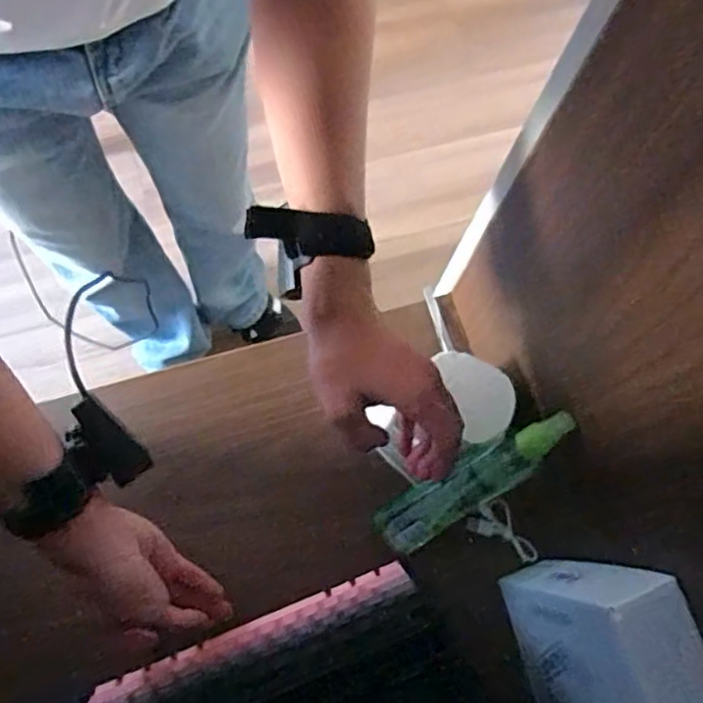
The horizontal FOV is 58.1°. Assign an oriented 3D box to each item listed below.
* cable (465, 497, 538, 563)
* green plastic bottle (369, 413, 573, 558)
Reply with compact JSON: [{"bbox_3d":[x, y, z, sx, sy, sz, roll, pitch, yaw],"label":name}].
[{"bbox_3d":[0.152,0.171,0.614,0.070,0.019,0.040,29,73,11],"label":"cable"},{"bbox_3d":[0.097,0.110,0.529,0.043,0.218,0.042,-10,63,-48],"label":"green plastic bottle"}]

